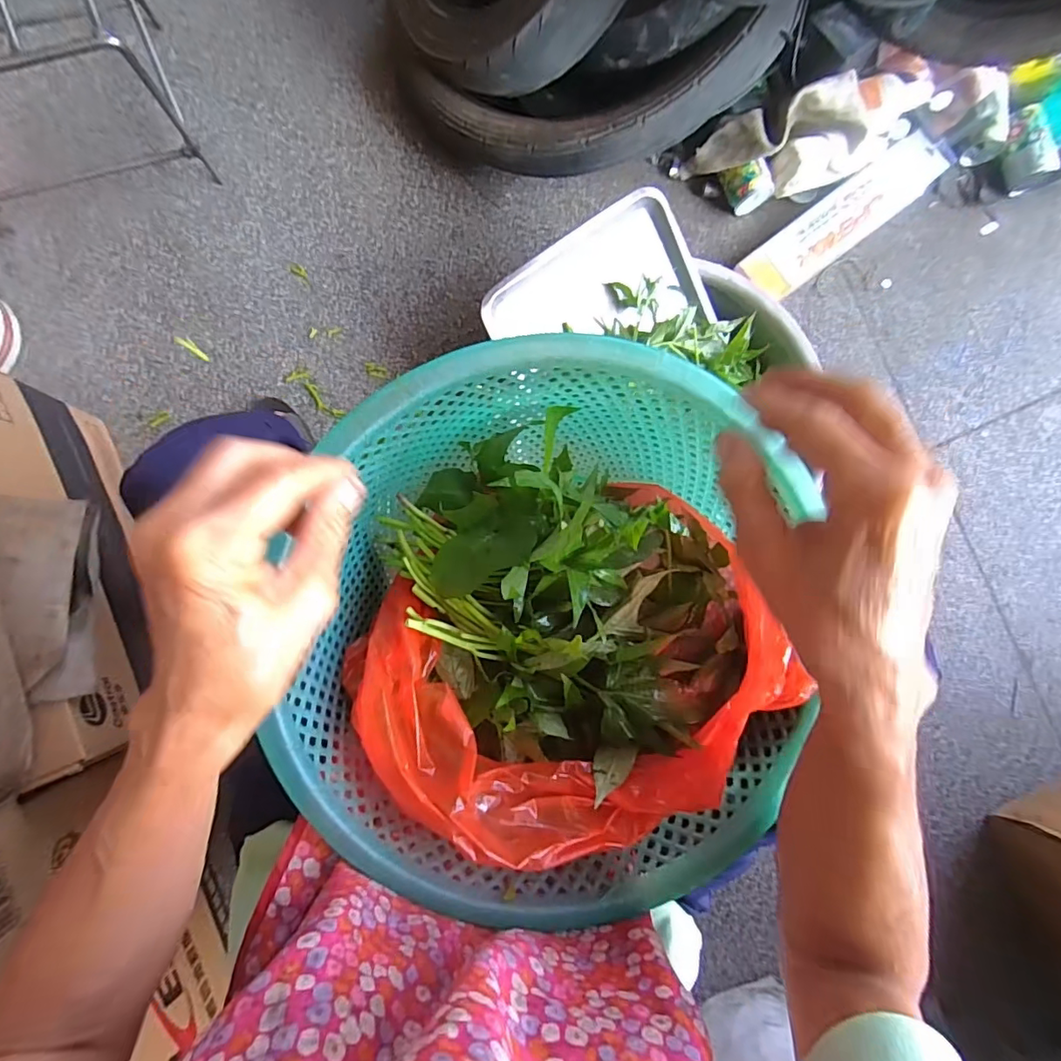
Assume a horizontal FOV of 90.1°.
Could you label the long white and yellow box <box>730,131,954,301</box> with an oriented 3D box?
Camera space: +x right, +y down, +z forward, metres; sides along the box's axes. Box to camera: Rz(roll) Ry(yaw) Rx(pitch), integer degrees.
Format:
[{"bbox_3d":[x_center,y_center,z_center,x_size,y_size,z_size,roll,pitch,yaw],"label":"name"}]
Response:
[{"bbox_3d":[0.482,-0.481,0.816,0.372,0.040,0.087,-38,92,-7],"label":"long white and yellow box"}]

